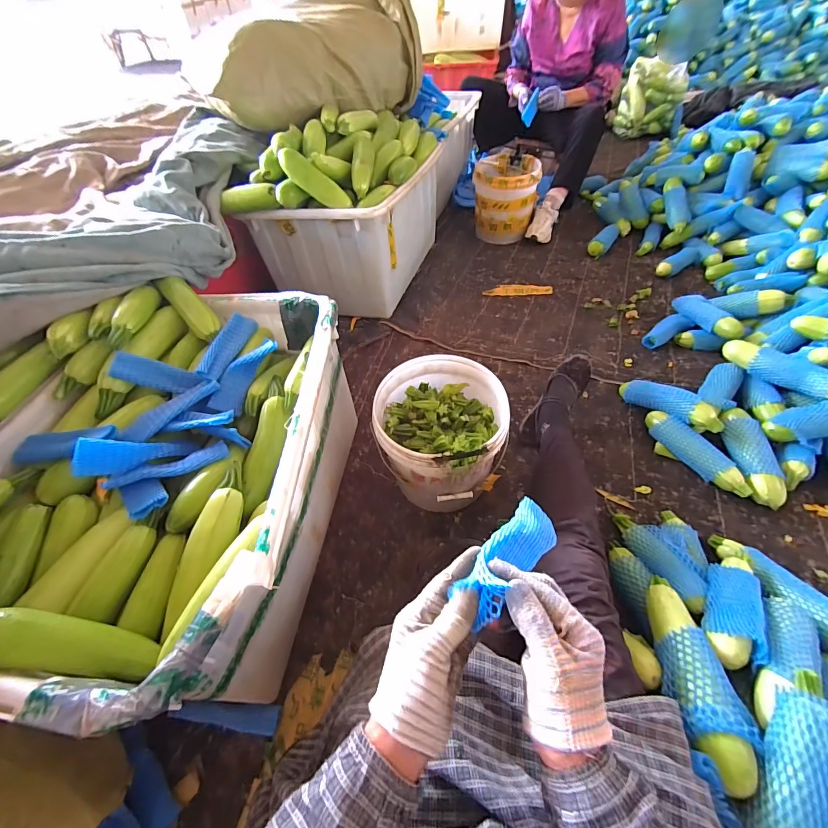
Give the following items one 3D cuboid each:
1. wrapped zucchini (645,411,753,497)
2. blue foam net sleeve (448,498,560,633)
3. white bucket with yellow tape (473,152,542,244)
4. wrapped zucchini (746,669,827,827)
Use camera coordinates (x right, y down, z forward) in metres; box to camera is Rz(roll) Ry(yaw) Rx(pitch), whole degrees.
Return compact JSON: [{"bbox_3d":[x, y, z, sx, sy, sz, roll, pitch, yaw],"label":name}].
[{"bbox_3d":[0.632,0.088,0.871,0.051,0.057,0.246,-26,54,-16],"label":"wrapped zucchini"},{"bbox_3d":[0.103,0.134,0.387,0.053,0.034,0.160,32,41,26],"label":"blue foam net sleeve"},{"bbox_3d":[0.368,-0.875,1.557,0.240,0.260,0.238,7,52,9],"label":"white bucket with yellow tape"},{"bbox_3d":[0.413,0.399,0.413,0.063,0.047,0.228,26,70,22],"label":"wrapped zucchini"}]

